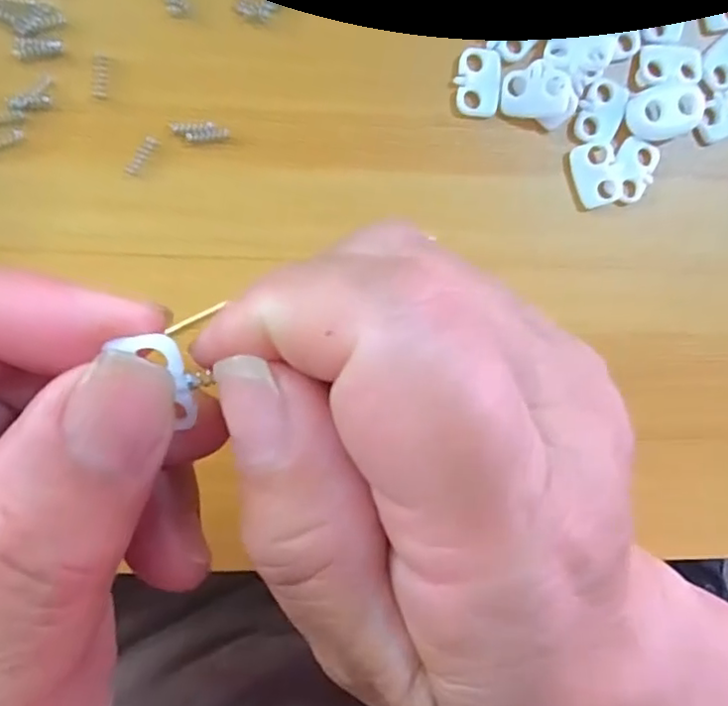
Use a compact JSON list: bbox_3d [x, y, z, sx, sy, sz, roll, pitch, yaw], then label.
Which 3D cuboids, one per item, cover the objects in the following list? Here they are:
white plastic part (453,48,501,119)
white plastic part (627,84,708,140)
[{"bbox_3d":[0.033,-0.077,0.175,0.012,0.004,0.018,1,95,-7],"label":"white plastic part"},{"bbox_3d":[0.088,-0.070,0.179,0.022,0.005,0.014,-9,97,-6],"label":"white plastic part"}]

